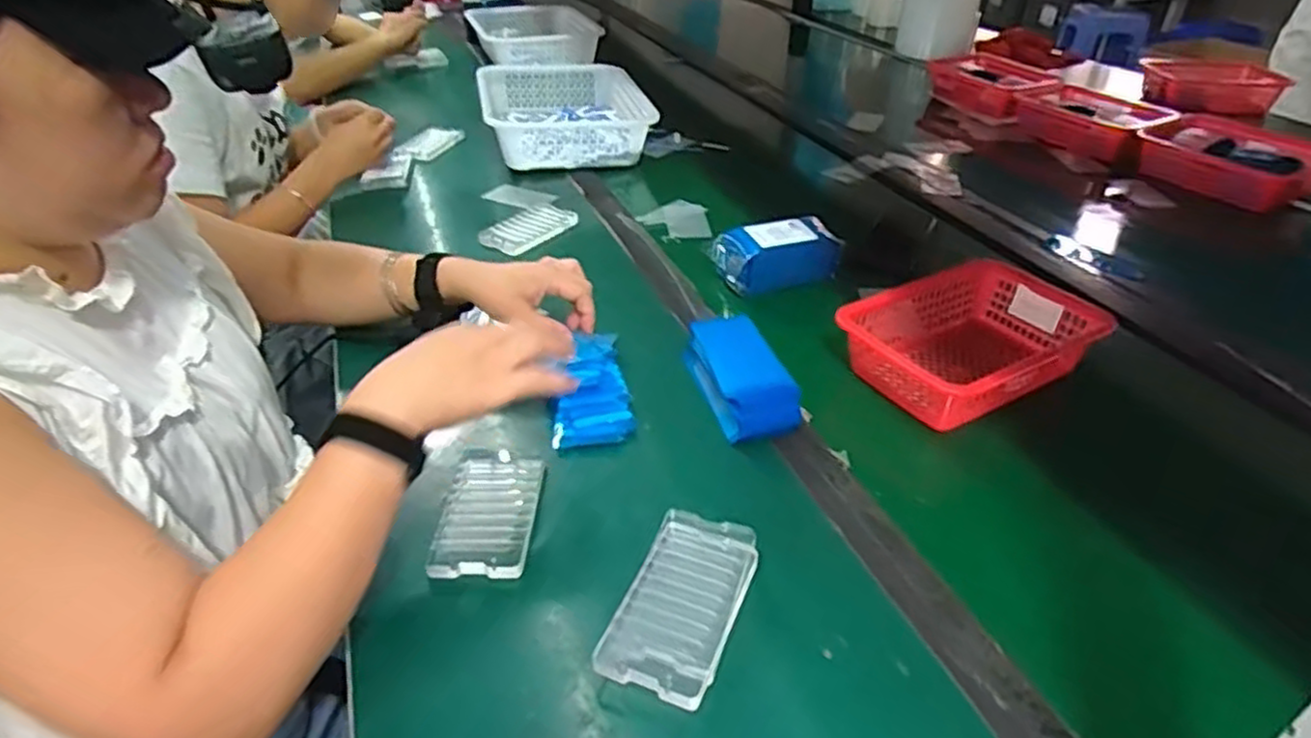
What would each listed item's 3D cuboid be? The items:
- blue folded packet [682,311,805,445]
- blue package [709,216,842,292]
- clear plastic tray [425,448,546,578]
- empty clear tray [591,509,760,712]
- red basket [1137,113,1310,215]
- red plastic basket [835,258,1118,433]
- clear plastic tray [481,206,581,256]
[{"bbox_3d":[0.076,0.005,0.662,0.069,0.047,0.134,-10,36,-13],"label":"blue folded packet"},{"bbox_3d":[0.138,-0.132,0.841,0.132,0.053,0.061,-13,37,-17],"label":"blue package"},{"bbox_3d":[-0.126,0.106,0.566,0.068,0.013,0.125,0,35,1],"label":"clear plastic tray"},{"bbox_3d":[0.019,0.147,0.480,0.070,0.021,0.143,13,37,18],"label":"empty clear tray"},{"bbox_3d":[0.867,-0.312,1.108,0.180,0.066,0.234,-21,40,-27],"label":"red basket"},{"bbox_3d":[0.299,-0.025,0.712,0.229,0.062,0.146,-17,39,-22],"label":"red plastic basket"},{"bbox_3d":[-0.169,-0.182,0.976,0.070,0.022,0.134,20,40,27],"label":"clear plastic tray"}]

